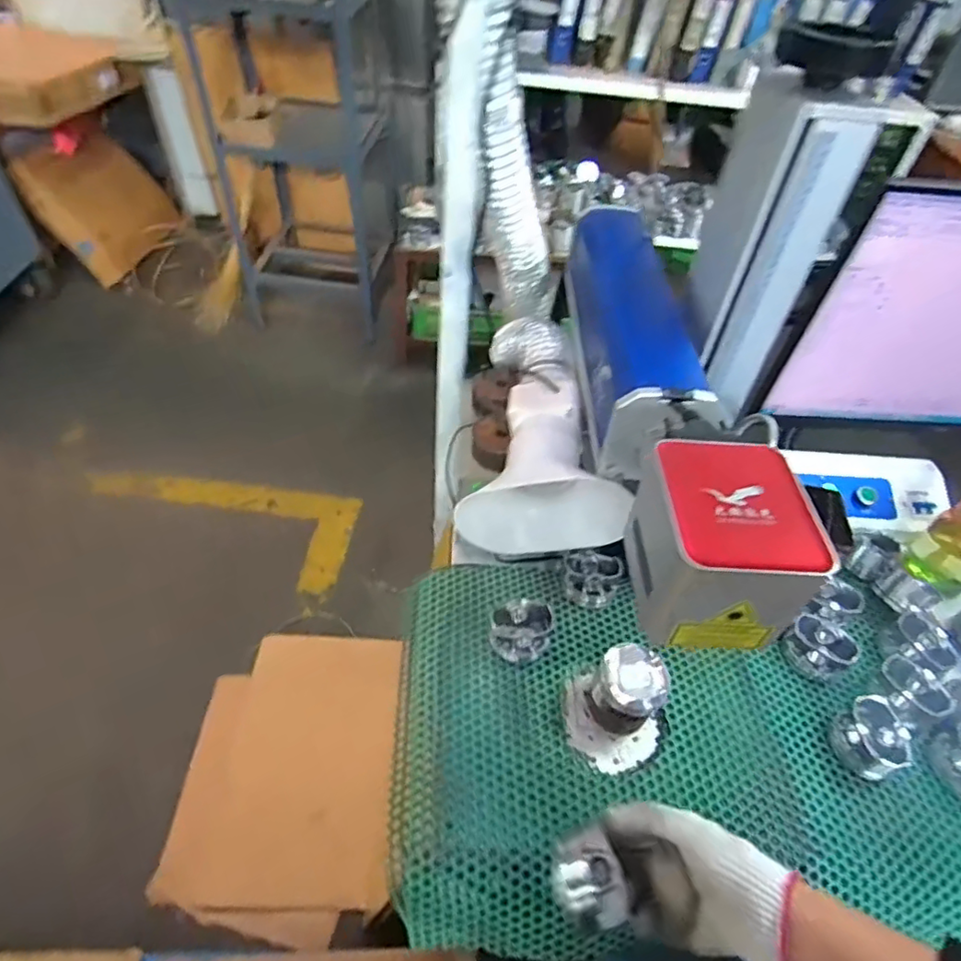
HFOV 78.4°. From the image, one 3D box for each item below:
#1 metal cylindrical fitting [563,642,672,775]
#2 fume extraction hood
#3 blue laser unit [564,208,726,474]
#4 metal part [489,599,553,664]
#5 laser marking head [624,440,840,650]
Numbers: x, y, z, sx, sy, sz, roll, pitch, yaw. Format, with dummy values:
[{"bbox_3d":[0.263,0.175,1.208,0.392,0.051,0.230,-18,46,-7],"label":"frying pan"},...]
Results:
[{"bbox_3d":[0.150,0.246,0.645,0.104,0.085,0.111,3,45,-3],"label":"metal cylindrical fitting"},{"bbox_3d":[0.068,-0.021,0.685,0.166,0.140,0.179,7,45,2],"label":"fume extraction hood"},{"bbox_3d":[0.166,-0.165,0.671,0.084,0.107,0.441,4,45,-1],"label":"blue laser unit"},{"bbox_3d":[0.048,0.182,0.712,0.070,0.042,0.063,12,46,6],"label":"metal part"},{"bbox_3d":[0.176,0.048,0.432,0.099,0.092,0.125,5,45,-1],"label":"laser marking head"}]

